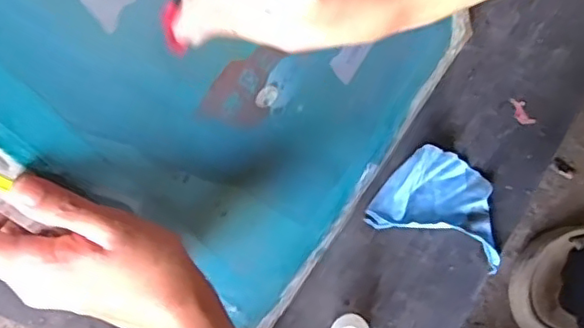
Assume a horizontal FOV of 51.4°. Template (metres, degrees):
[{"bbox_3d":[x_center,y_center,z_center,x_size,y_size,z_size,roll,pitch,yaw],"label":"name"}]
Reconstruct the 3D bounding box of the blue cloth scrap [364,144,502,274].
[{"bbox_3d":[0.130,0.033,0.511,0.109,0.015,0.081,25,75,8],"label":"blue cloth scrap"}]

